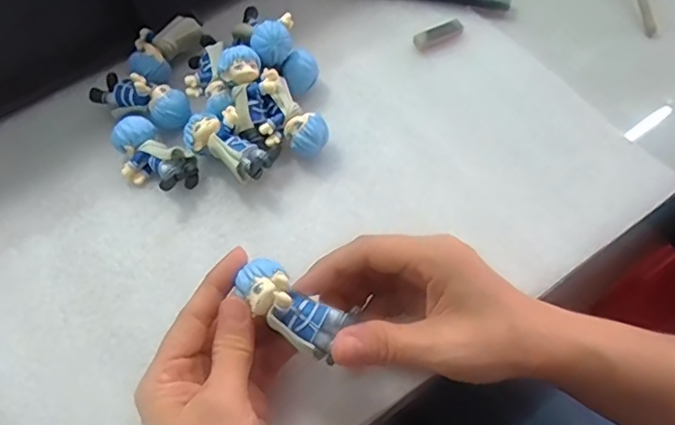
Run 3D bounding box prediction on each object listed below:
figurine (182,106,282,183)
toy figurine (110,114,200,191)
[{"bbox_3d":[-0.069,-0.042,0.357,0.060,0.033,0.032,32,68,18],"label":"figurine"},{"bbox_3d":[-0.118,-0.034,0.357,0.055,0.028,0.034,32,68,19],"label":"toy figurine"}]

